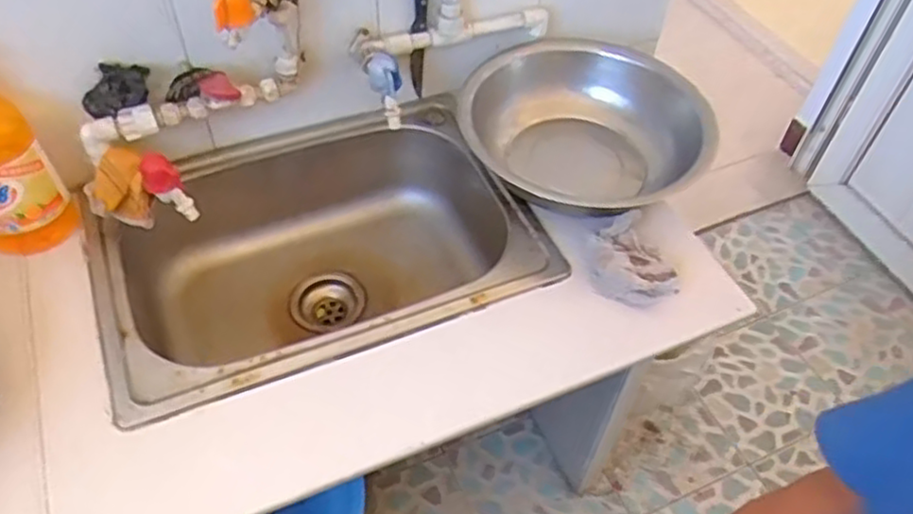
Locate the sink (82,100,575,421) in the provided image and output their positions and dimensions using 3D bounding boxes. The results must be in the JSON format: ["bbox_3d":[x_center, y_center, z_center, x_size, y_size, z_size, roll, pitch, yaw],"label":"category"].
[{"bbox_3d":[-0.187,0.011,1.007,0.553,0.192,0.409,-19,55,-15],"label":"sink"}]

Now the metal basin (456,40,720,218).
[{"bbox_3d":[0.175,-0.179,1.005,0.298,0.094,0.321,1,52,-1],"label":"metal basin"}]

